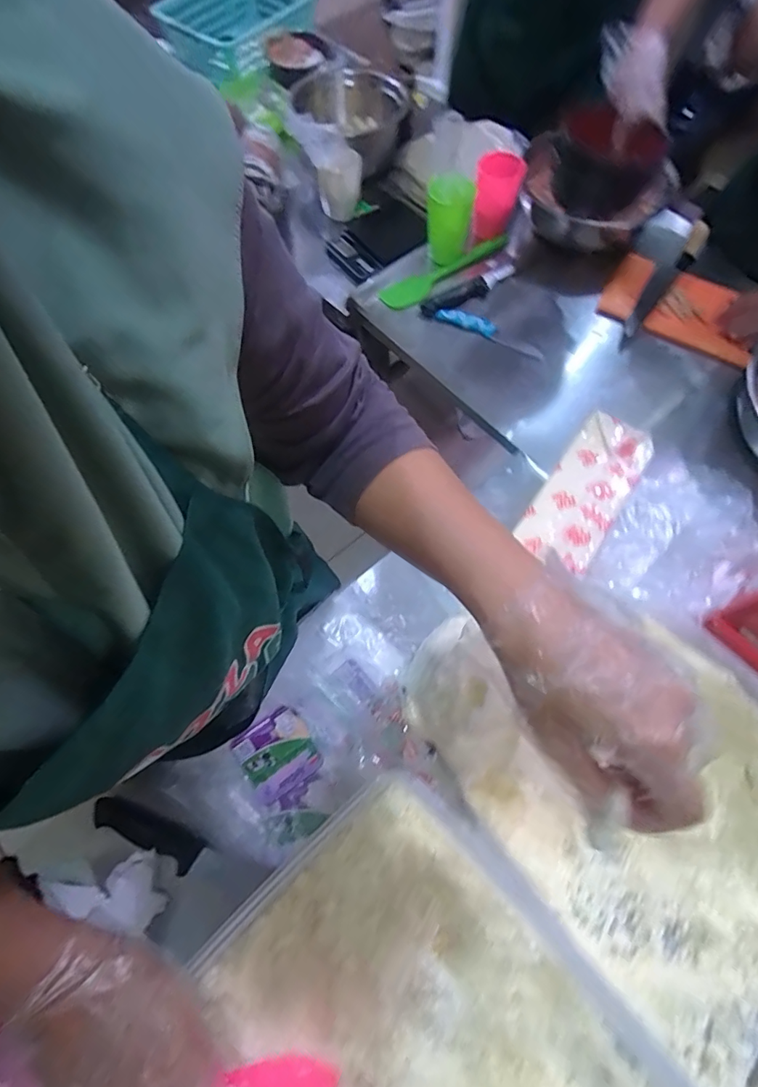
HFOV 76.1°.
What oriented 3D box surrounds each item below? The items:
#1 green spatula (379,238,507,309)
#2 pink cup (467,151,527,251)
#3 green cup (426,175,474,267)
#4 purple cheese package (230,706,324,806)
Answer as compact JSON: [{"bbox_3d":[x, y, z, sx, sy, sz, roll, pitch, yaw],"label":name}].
[{"bbox_3d":[0.115,-0.480,0.840,0.267,0.019,0.061,-36,71,-13],"label":"green spatula"},{"bbox_3d":[0.197,-0.585,0.815,0.073,0.120,0.077,0,67,0],"label":"pink cup"},{"bbox_3d":[0.113,-0.531,0.792,0.072,0.127,0.062,5,67,2],"label":"green cup"},{"bbox_3d":[-0.112,0.231,0.532,0.077,0.011,0.075,-34,70,-12],"label":"purple cheese package"}]

